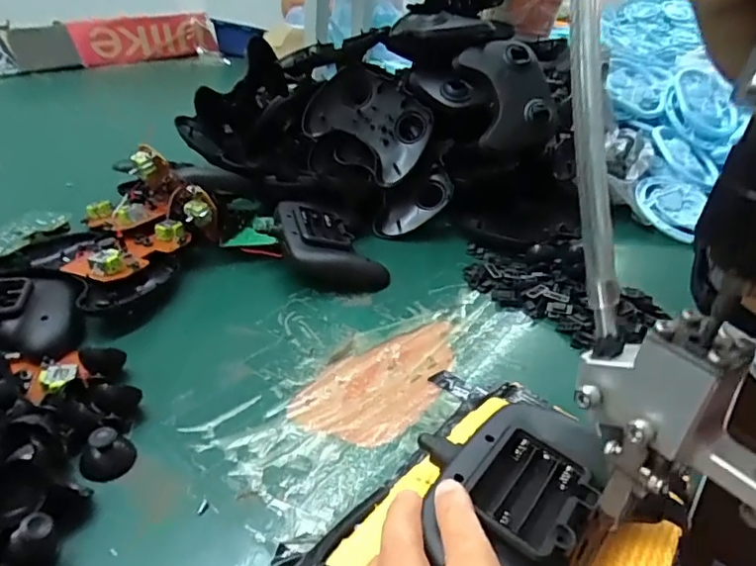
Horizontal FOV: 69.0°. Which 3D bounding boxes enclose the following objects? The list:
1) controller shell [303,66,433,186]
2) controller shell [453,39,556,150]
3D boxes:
[{"bbox_3d":[-0.008,-0.160,0.554,0.120,0.085,0.021,33,2,6],"label":"controller shell"},{"bbox_3d":[0.134,-0.194,0.570,0.085,0.118,0.028,-11,1,-3],"label":"controller shell"}]

